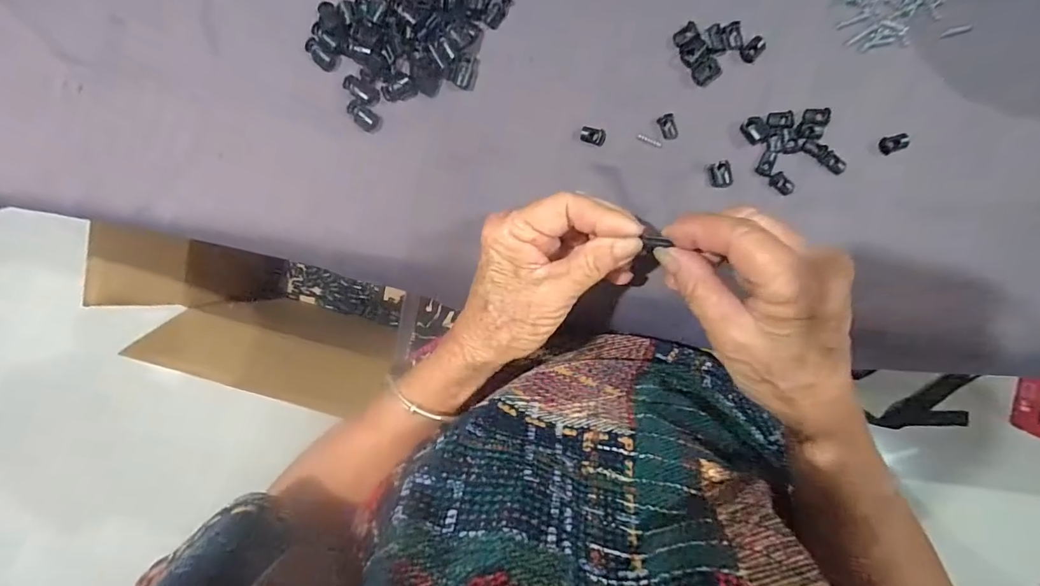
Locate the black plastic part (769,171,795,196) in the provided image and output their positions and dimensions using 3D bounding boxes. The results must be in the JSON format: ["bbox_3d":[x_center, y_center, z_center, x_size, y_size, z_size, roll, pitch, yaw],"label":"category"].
[{"bbox_3d":[0.163,-0.068,0.298,0.016,0.005,0.009,42,99,0],"label":"black plastic part"}]

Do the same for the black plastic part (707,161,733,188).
[{"bbox_3d":[0.125,-0.074,0.300,0.014,0.007,0.016,-19,95,8],"label":"black plastic part"}]

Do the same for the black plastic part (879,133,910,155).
[{"bbox_3d":[0.222,-0.088,0.285,0.016,0.006,0.010,-11,96,7],"label":"black plastic part"}]

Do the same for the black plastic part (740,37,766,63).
[{"bbox_3d":[0.139,-0.146,0.287,0.011,0.005,0.016,43,99,-1],"label":"black plastic part"}]

